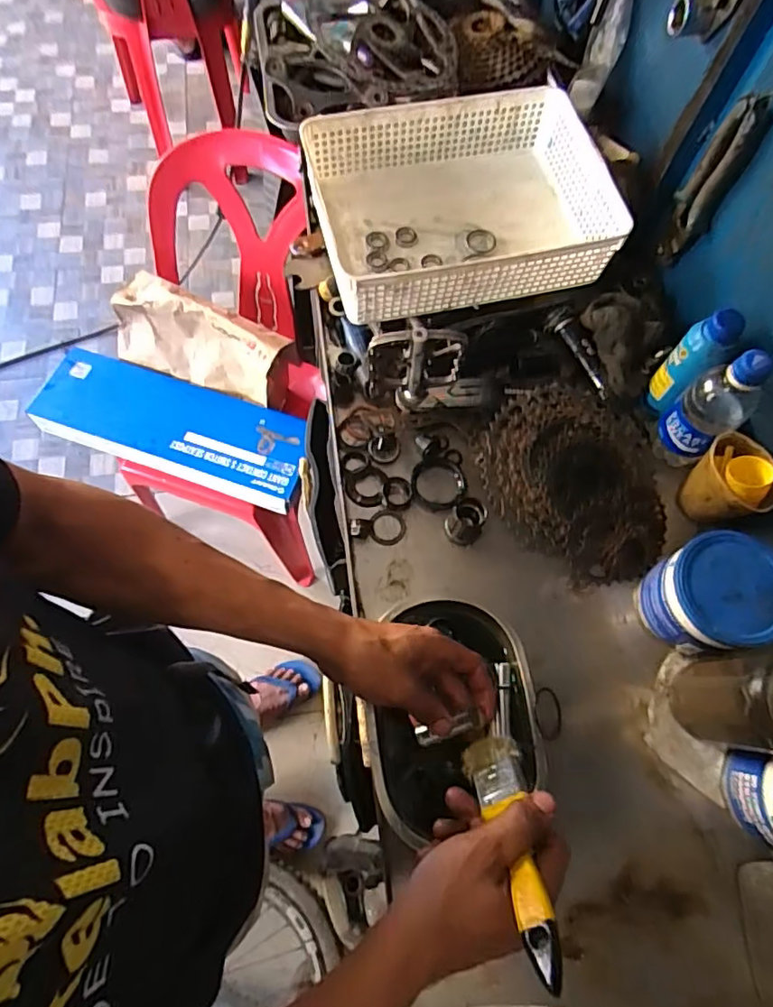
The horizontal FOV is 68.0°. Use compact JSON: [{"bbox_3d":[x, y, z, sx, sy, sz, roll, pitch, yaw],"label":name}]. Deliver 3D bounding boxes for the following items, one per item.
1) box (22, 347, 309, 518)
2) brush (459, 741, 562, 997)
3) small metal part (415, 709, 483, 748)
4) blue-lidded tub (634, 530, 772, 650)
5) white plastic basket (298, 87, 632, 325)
[{"bbox_3d":[-0.393,-0.144,1.063,0.500,0.042,0.187,17,68,4],"label":"box"},{"bbox_3d":[0.085,0.225,0.380,0.037,0.023,0.165,-2,23,-4],"label":"brush"},{"bbox_3d":[0.049,0.192,0.485,0.058,0.015,0.017,-31,65,33],"label":"small metal part"},{"bbox_3d":[0.306,0.092,0.552,0.102,0.103,0.099,1,68,-3],"label":"blue-lidded tub"},{"bbox_3d":[0.089,-0.354,0.684,0.329,0.087,0.249,-11,69,-8],"label":"white plastic basket"}]

